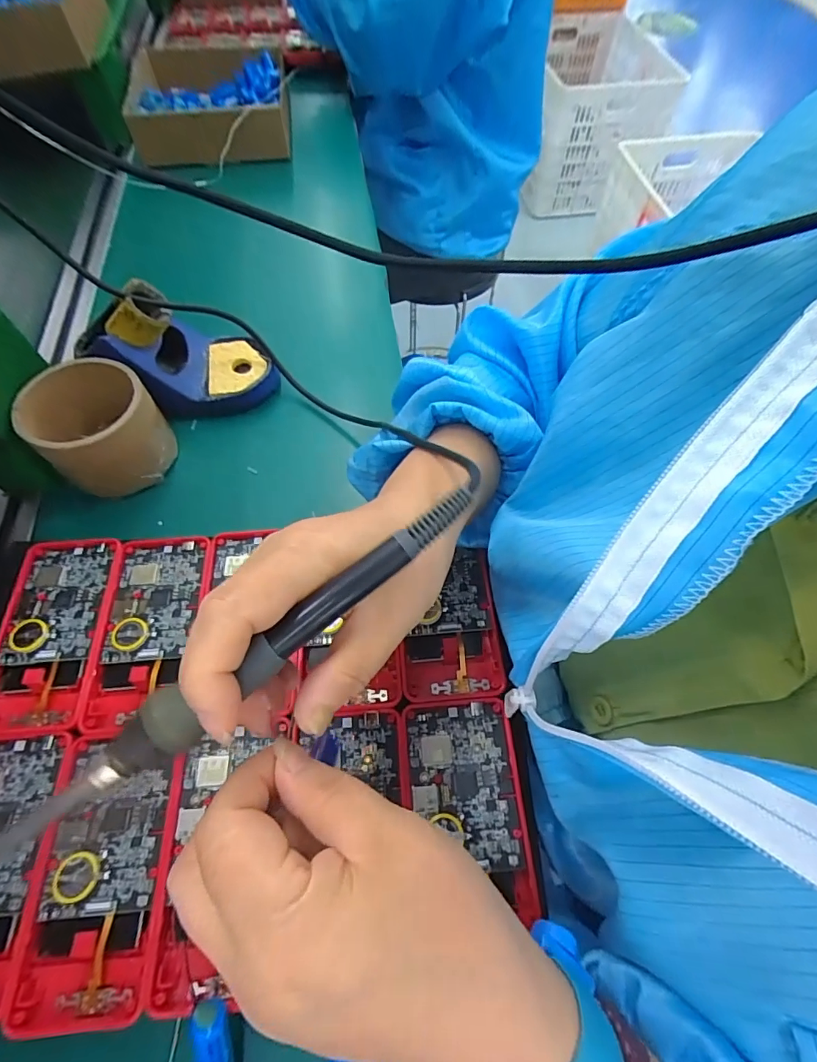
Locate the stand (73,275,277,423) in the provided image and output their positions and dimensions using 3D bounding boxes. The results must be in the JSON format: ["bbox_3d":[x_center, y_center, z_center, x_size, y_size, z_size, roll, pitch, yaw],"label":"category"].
[{"bbox_3d":[-0.183,-0.152,0.376,0.130,0.080,0.082,-15,63,-8],"label":"stand"}]

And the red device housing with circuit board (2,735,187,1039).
[{"bbox_3d":[-0.155,0.173,0.236,0.063,0.012,0.119,-3,62,-2],"label":"red device housing with circuit board"}]

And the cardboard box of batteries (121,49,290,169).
[{"bbox_3d":[-0.270,-0.598,0.640,0.191,0.061,0.297,-8,59,-6],"label":"cardboard box of batteries"}]

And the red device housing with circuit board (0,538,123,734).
[{"bbox_3d":[-0.227,0.061,0.290,0.063,0.009,0.122,-5,62,-3],"label":"red device housing with circuit board"}]

